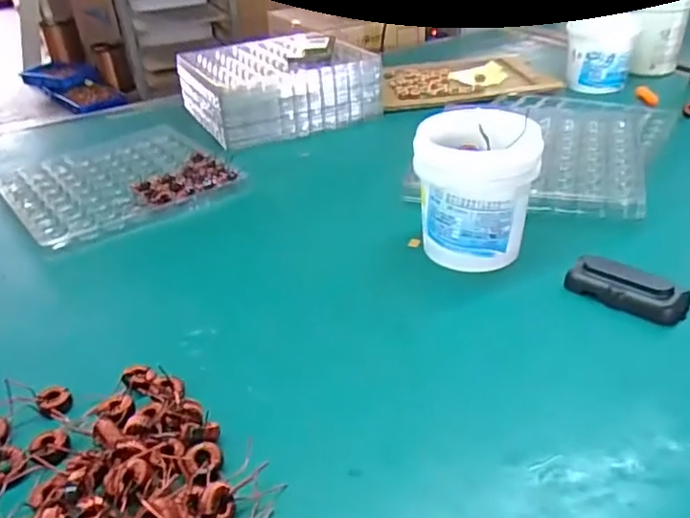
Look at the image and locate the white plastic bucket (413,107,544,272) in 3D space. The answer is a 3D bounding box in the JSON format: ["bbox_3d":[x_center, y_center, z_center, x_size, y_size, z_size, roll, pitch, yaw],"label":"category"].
[{"bbox_3d":[0.139,-0.080,0.650,0.122,0.130,0.116,3,34,10],"label":"white plastic bucket"}]

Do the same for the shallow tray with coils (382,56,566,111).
[{"bbox_3d":[0.224,-0.351,1.174,0.318,0.015,0.255,-5,33,-2],"label":"shallow tray with coils"}]

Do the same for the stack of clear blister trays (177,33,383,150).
[{"bbox_3d":[-0.124,-0.321,1.087,0.297,0.093,0.267,-18,36,-20],"label":"stack of clear blister trays"}]

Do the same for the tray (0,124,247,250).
[{"bbox_3d":[-0.339,-0.122,0.877,0.274,0.019,0.294,-25,39,-29],"label":"tray"}]

